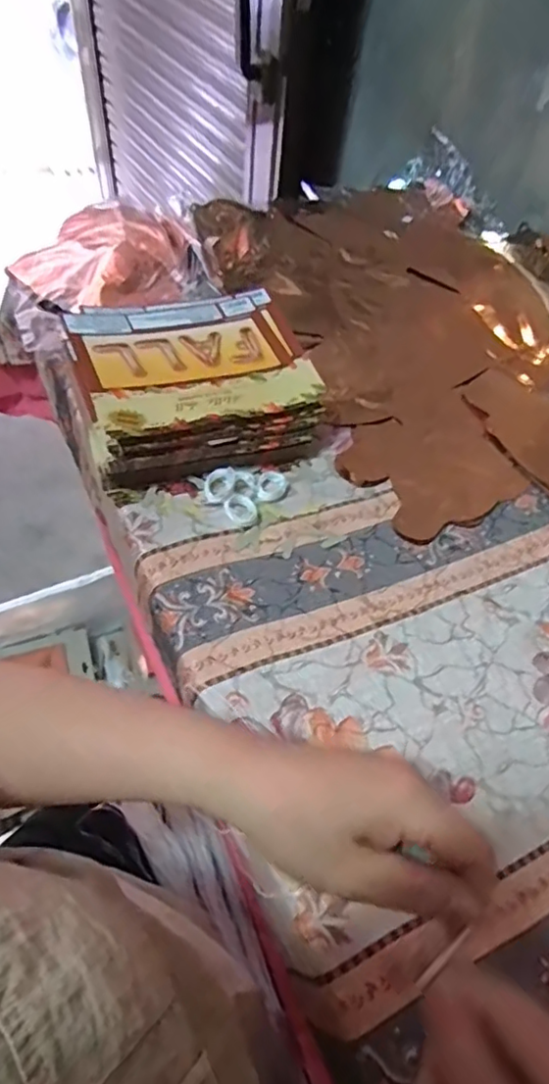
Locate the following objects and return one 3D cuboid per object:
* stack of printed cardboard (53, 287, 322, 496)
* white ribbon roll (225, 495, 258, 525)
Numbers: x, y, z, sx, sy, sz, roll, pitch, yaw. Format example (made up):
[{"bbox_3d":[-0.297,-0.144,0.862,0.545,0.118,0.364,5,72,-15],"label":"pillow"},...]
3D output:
[{"bbox_3d":[-0.074,-0.154,0.563,0.226,0.081,0.187,-14,58,-15],"label":"stack of printed cardboard"},{"bbox_3d":[-0.030,-0.030,0.522,0.028,0.008,0.028,3,56,-4],"label":"white ribbon roll"}]

